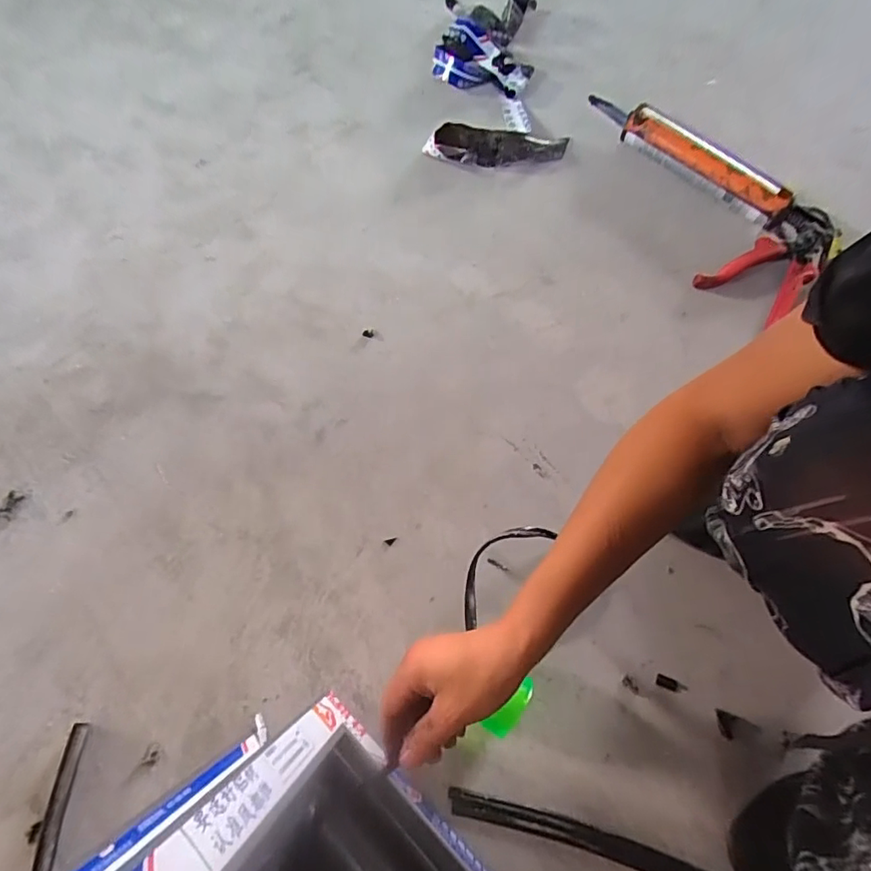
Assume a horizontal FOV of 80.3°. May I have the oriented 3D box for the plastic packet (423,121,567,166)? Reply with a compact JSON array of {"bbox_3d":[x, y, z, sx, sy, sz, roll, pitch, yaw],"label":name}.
[{"bbox_3d":[0.090,-0.419,0.743,0.202,0.030,0.062,2,70,-1],"label":"plastic packet"}]

